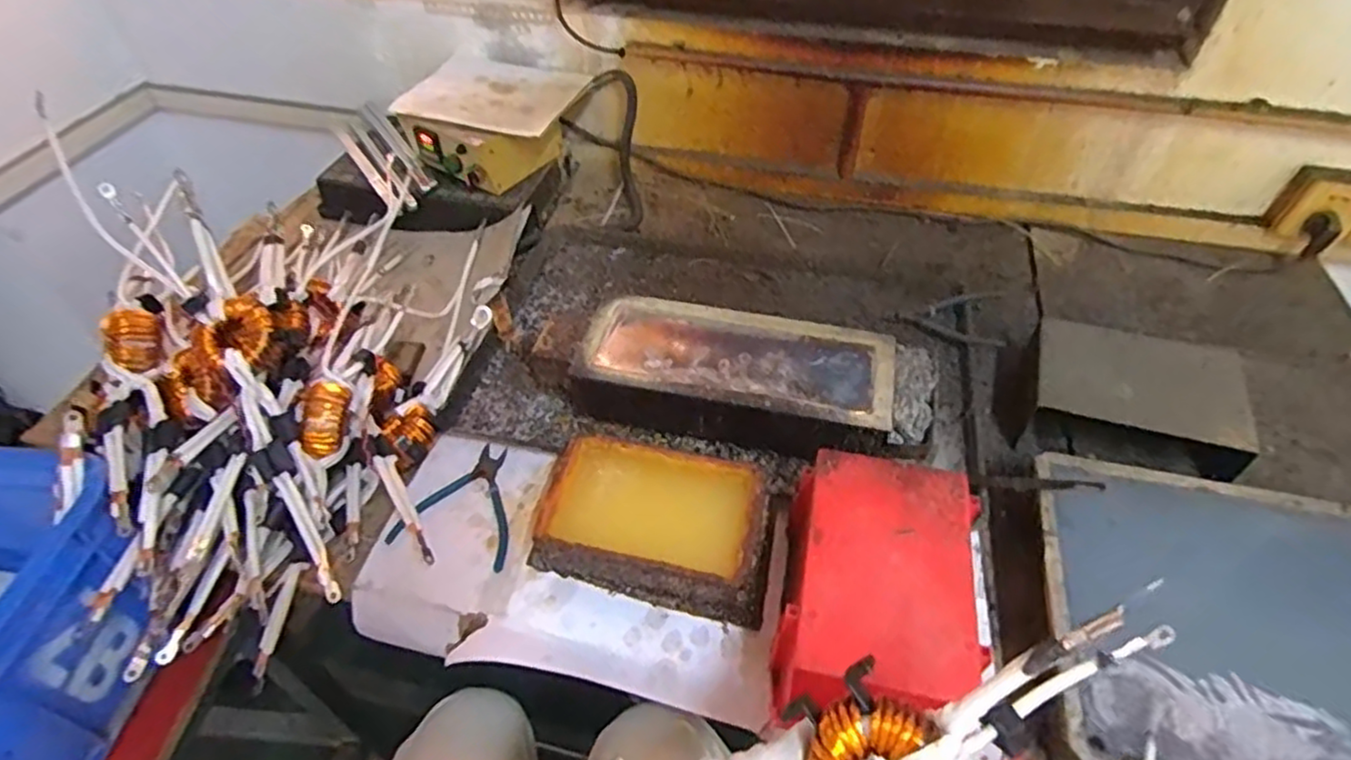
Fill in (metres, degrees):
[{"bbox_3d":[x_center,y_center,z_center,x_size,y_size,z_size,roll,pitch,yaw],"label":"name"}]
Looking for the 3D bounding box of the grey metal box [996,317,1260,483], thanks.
[{"bbox_3d":[0.501,0.024,0.790,0.224,0.097,0.167,16,50,15],"label":"grey metal box"}]

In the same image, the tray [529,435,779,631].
[{"bbox_3d":[-0.016,0.138,0.675,0.225,0.071,0.141,9,48,9],"label":"tray"}]

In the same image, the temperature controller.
[{"bbox_3d":[-0.280,-0.401,1.064,0.248,0.098,0.226,16,50,15],"label":"temperature controller"}]

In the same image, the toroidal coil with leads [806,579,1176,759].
[{"bbox_3d":[0.179,0.191,0.382,0.210,0.063,0.109,-29,51,0],"label":"toroidal coil with leads"}]

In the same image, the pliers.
[{"bbox_3d":[-0.215,0.125,0.726,0.118,0.013,0.134,9,48,9],"label":"pliers"}]

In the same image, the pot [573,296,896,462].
[{"bbox_3d":[0.063,0.001,0.775,0.337,0.075,0.170,9,48,9],"label":"pot"}]

